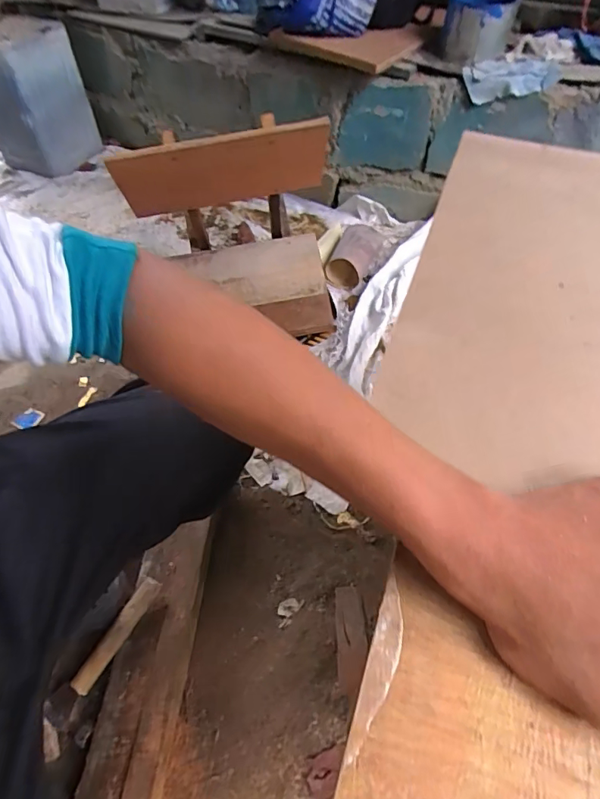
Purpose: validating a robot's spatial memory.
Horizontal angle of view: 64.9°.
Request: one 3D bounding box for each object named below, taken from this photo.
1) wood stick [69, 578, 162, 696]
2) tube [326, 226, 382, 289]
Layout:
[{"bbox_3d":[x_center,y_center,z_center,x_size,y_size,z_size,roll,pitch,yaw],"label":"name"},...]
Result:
[{"bbox_3d":[-0.266,0.339,0.684,0.026,0.012,0.172,29,74,20],"label":"wood stick"},{"bbox_3d":[0.135,-0.365,1.199,0.105,0.083,0.163,22,56,15],"label":"tube"}]

